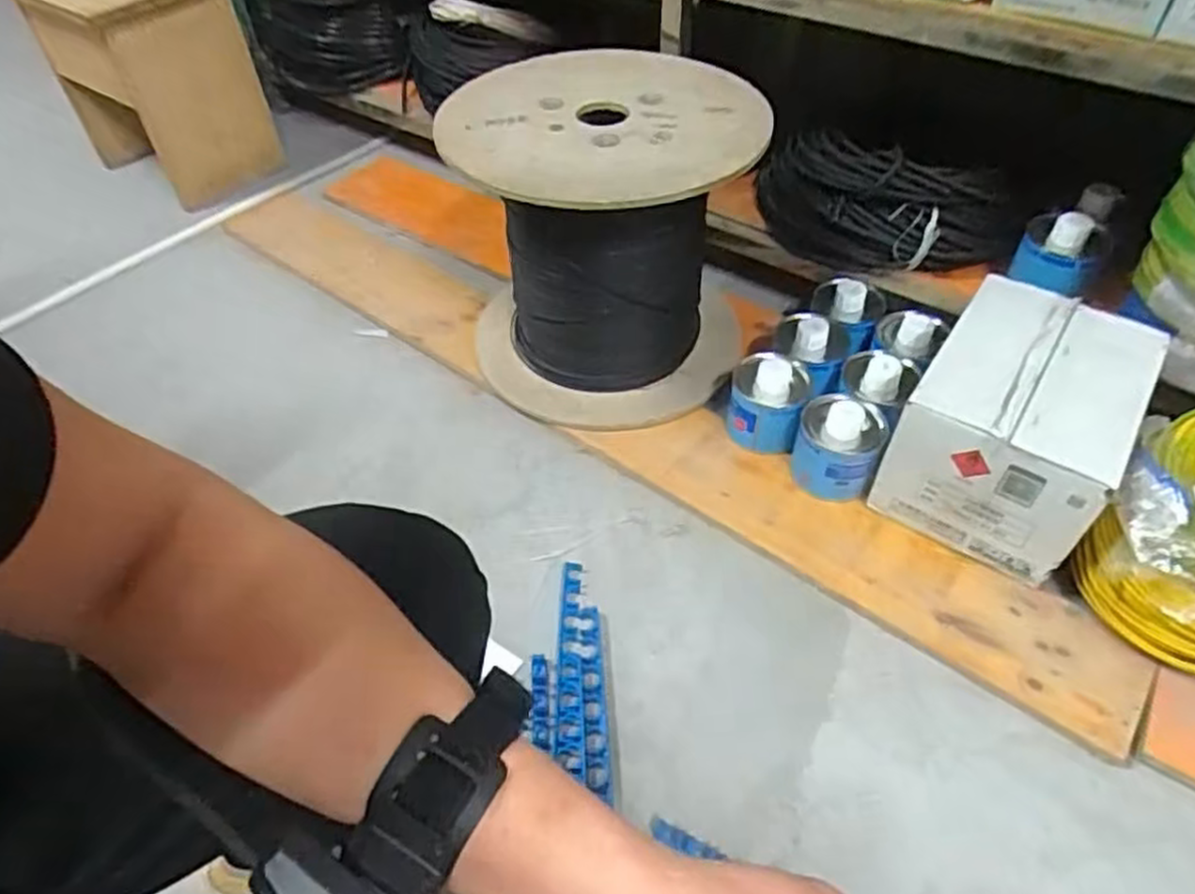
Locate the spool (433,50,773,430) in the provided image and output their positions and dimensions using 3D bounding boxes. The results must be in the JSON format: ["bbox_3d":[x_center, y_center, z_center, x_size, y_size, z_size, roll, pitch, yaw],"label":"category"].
[{"bbox_3d":[0.007,-0.265,0.989,0.346,0.341,0.344,-1,49,1],"label":"spool"}]

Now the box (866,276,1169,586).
[{"bbox_3d":[0.470,-0.026,0.857,0.194,0.194,0.265,27,54,24],"label":"box"}]

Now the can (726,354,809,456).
[{"bbox_3d":[0.217,-0.056,0.961,0.092,0.089,0.089,17,52,16],"label":"can"}]

